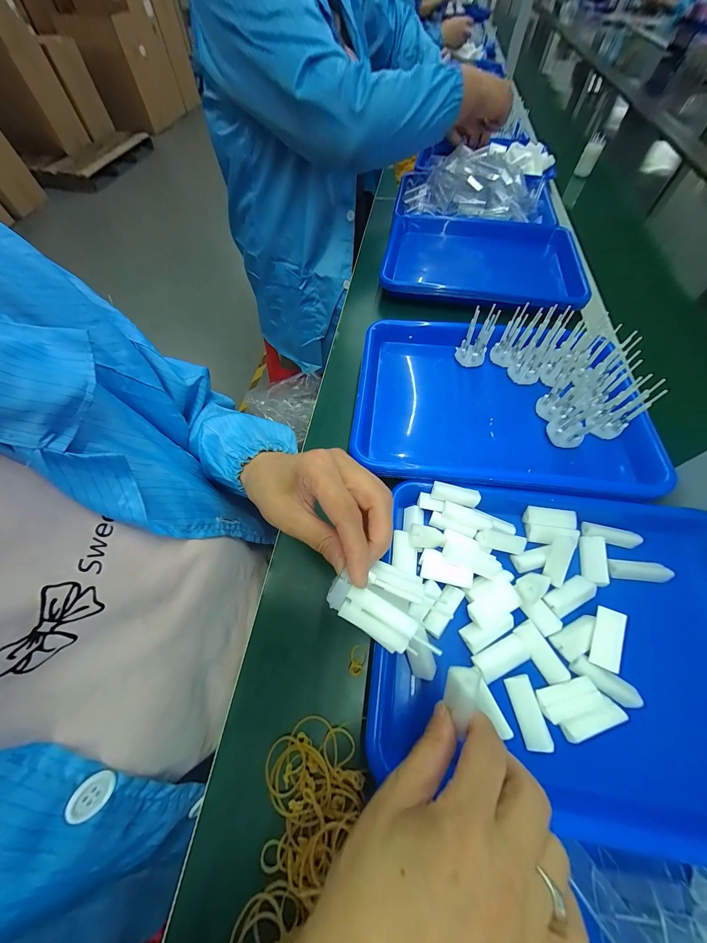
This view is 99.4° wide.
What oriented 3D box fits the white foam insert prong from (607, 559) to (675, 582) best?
[{"bbox_3d":[0.272,0.095,0.287,0.046,0.013,0.018,2,59,19],"label":"white foam insert prong"}]

